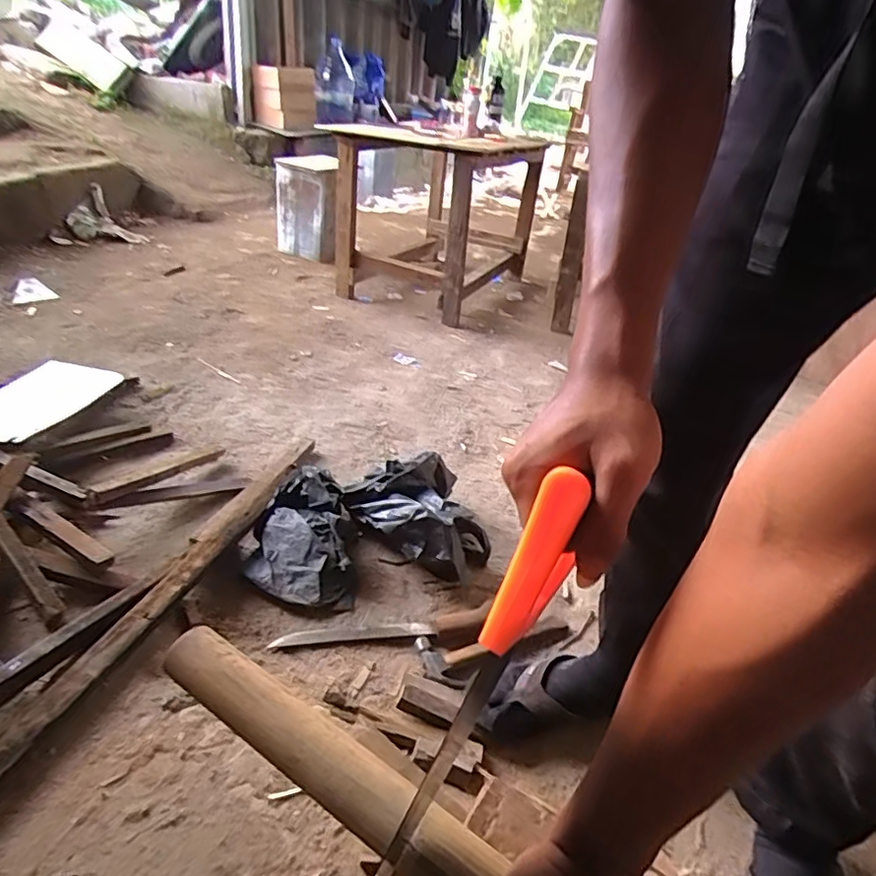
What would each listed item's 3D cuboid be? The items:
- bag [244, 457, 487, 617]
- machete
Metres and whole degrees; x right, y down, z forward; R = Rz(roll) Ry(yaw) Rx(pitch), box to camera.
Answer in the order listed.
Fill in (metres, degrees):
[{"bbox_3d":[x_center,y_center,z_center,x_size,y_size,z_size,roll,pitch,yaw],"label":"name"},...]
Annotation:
[{"bbox_3d":[-0.119,0.139,0.993,0.392,0.108,0.309,1,31,-9],"label":"bag"},{"bbox_3d":[-0.079,0.284,0.851,0.322,0.029,0.041,-1,32,-13],"label":"machete"}]

